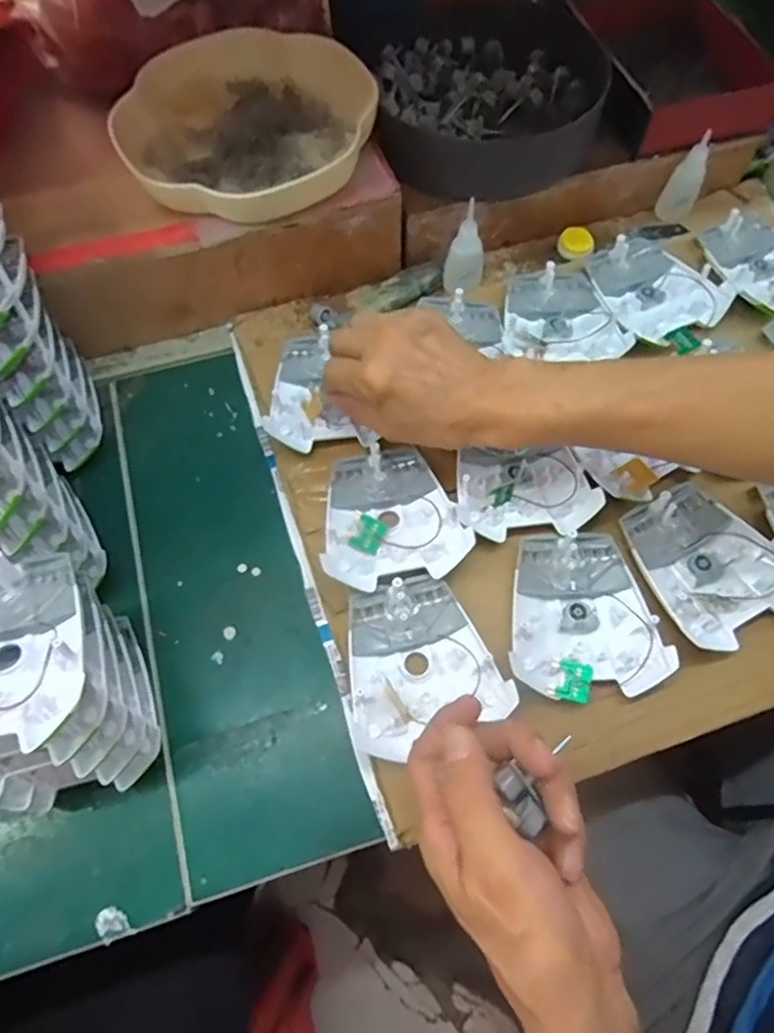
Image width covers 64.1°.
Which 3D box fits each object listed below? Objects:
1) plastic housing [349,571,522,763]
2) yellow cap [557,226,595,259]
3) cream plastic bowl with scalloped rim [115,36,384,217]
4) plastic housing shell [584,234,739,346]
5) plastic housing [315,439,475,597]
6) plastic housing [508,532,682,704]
[{"bbox_3d":[0.017,0.092,0.402,0.096,0.019,0.104,-21,66,-8],"label":"plastic housing"},{"bbox_3d":[0.173,-0.249,0.566,0.032,0.014,0.032,0,65,1],"label":"yellow cap"},{"bbox_3d":[-0.111,-0.309,0.497,0.202,0.059,0.187,-4,65,-3],"label":"cream plastic bowl with scalloped rim"},{"bbox_3d":[0.226,-0.198,0.529,0.099,0.015,0.108,-29,67,-12],"label":"plastic housing shell"},{"bbox_3d":[-0.003,-0.001,0.440,0.098,0.019,0.110,-23,66,-9],"label":"plastic housing"},{"bbox_3d":[0.128,0.063,0.411,0.095,0.017,0.109,-7,65,-2],"label":"plastic housing"}]

